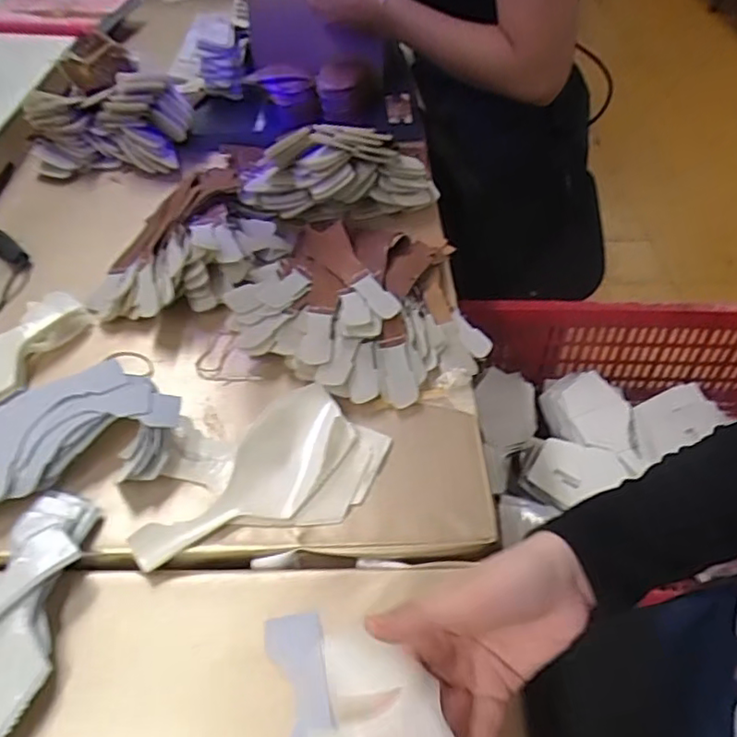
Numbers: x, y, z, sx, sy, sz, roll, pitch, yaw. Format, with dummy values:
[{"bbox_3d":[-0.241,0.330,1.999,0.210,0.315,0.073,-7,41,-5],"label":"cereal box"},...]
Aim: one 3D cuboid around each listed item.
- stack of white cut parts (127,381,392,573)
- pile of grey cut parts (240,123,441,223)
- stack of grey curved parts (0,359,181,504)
[{"bbox_3d":[-0.078,0.084,0.455,0.117,0.031,0.186,31,55,26],"label":"stack of white cut parts"},{"bbox_3d":[-0.033,-0.212,0.675,0.213,0.092,0.087,-6,48,-5],"label":"pile of grey cut parts"},{"bbox_3d":[-0.251,0.057,0.482,0.204,0.043,0.113,-22,51,-7],"label":"stack of grey curved parts"}]

